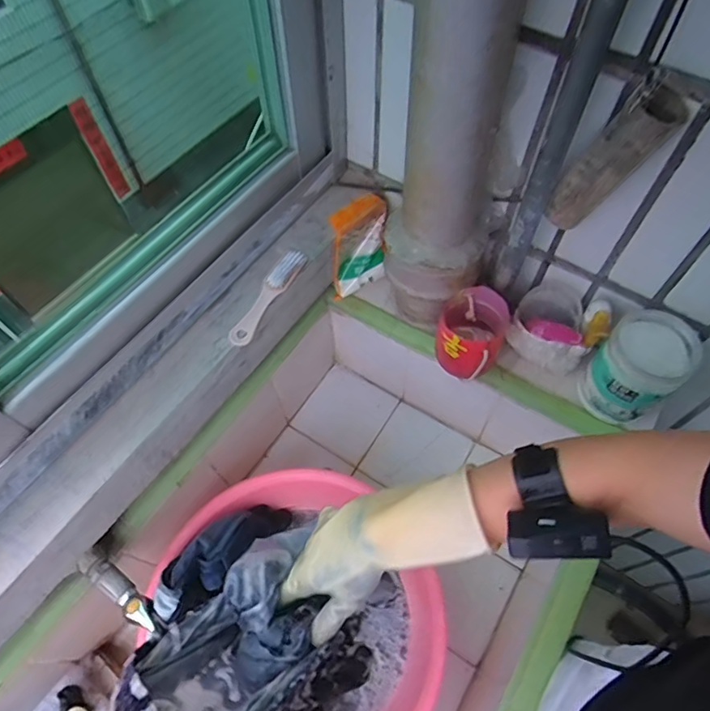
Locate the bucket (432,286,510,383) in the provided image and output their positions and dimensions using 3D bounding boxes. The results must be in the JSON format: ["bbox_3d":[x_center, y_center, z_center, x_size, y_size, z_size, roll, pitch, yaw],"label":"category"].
[{"bbox_3d":[0.167,-0.030,0.732,0.088,0.110,0.097,21,62,12],"label":"bucket"}]

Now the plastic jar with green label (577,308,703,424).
[{"bbox_3d":[0.378,0.017,0.687,0.109,0.142,0.097,-41,67,-20],"label":"plastic jar with green label"}]

